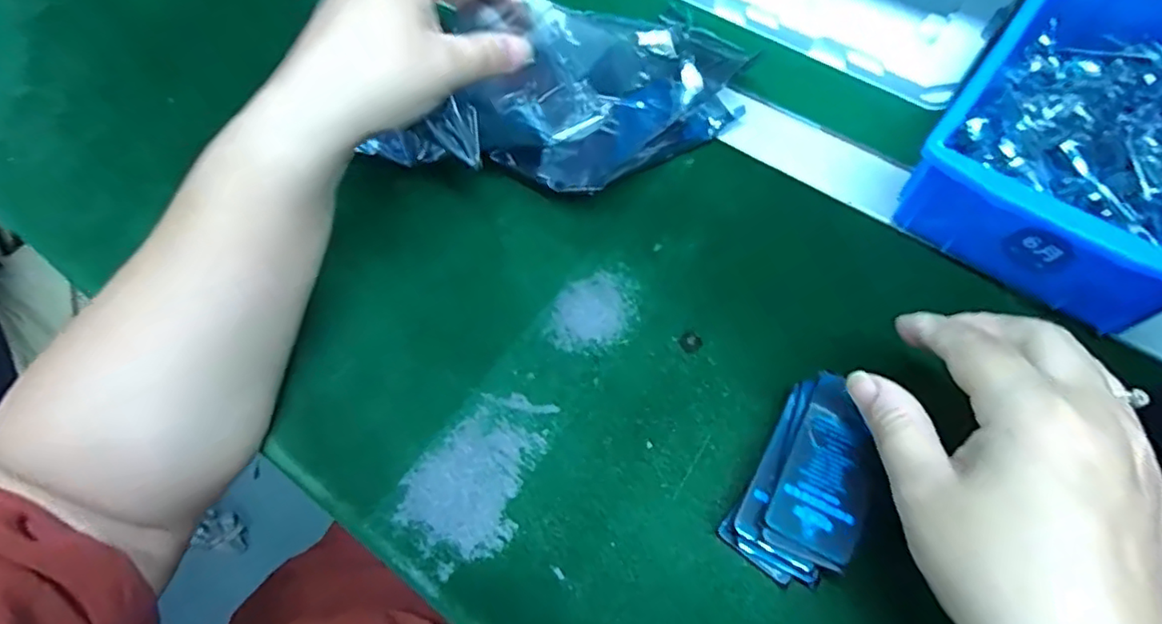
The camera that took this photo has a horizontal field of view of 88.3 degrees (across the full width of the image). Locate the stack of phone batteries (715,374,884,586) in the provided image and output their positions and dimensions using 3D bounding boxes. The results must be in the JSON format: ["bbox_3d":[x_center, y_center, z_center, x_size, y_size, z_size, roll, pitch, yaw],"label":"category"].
[{"bbox_3d":[0.101,0.075,0.263,0.047,0.030,0.082,28,69,15],"label":"stack of phone batteries"}]

